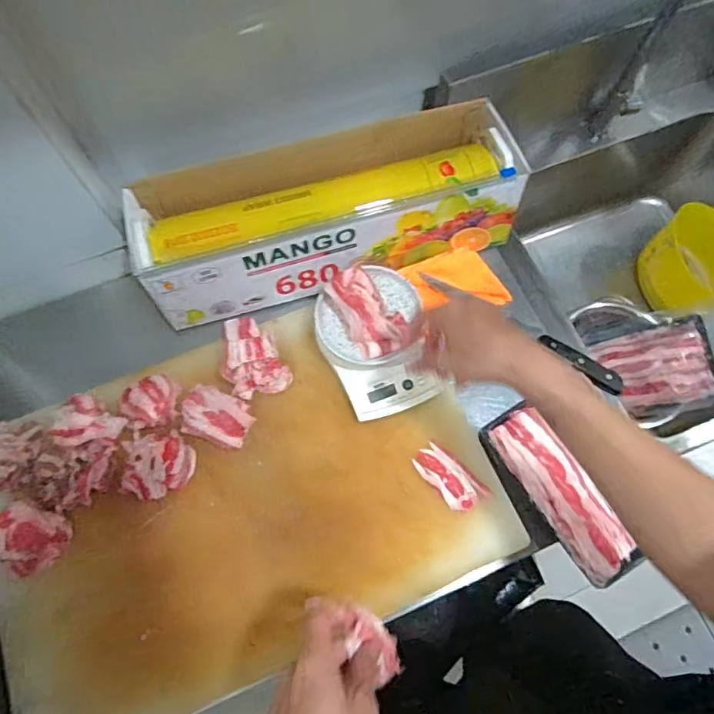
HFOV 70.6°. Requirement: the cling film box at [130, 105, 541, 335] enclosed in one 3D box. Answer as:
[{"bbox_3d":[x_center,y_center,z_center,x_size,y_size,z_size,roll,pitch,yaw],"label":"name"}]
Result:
[{"bbox_3d":[-0.039,-0.203,0.692,0.499,0.114,0.183,-18,69,-6],"label":"cling film box"}]

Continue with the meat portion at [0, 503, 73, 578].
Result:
[{"bbox_3d":[-0.374,0.208,0.572,0.071,0.045,0.074,16,70,7],"label":"meat portion"}]

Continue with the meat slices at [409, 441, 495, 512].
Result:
[{"bbox_3d":[0.114,0.148,0.622,0.048,0.004,0.092,-42,74,-14],"label":"meat slices"}]

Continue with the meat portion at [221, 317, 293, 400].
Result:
[{"bbox_3d":[-0.145,-0.008,0.658,0.076,0.042,0.127,-28,71,-9],"label":"meat portion"}]

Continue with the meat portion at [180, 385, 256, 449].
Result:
[{"bbox_3d":[-0.176,0.073,0.633,0.088,0.037,0.065,17,70,8],"label":"meat portion"}]

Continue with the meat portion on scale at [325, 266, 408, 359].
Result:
[{"bbox_3d":[0.011,-0.059,0.627,0.066,0.035,0.120,-33,72,-11],"label":"meat portion on scale"}]

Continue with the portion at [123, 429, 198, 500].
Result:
[{"bbox_3d":[-0.242,0.129,0.607,0.086,0.036,0.077,-8,69,-2],"label":"portion"}]

